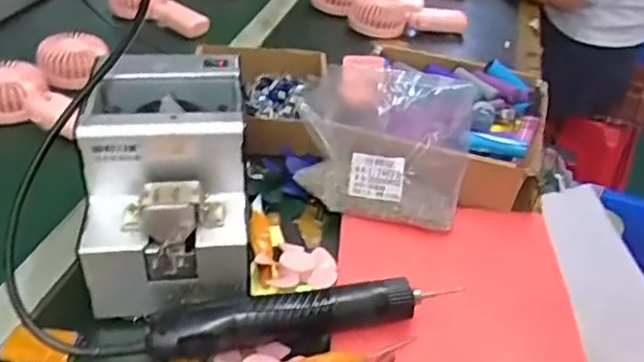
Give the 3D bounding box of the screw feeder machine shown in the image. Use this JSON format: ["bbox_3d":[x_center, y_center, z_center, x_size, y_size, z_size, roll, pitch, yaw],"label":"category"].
[{"bbox_3d":[-0.128,-0.005,0.533,0.122,0.144,0.169,-2,37,-7],"label":"screw feeder machine"}]

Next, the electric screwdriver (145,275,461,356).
[{"bbox_3d":[-0.016,0.096,0.488,0.228,0.032,0.036,-2,36,-10],"label":"electric screwdriver"}]

